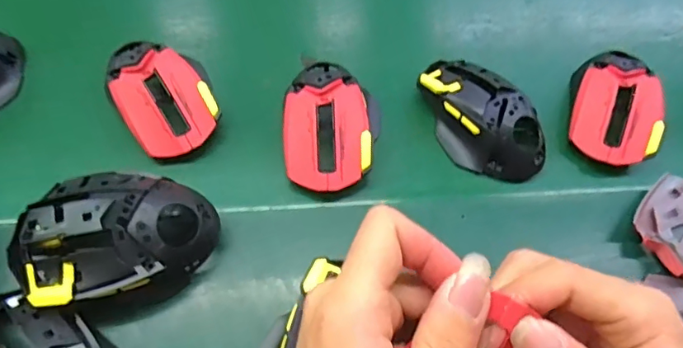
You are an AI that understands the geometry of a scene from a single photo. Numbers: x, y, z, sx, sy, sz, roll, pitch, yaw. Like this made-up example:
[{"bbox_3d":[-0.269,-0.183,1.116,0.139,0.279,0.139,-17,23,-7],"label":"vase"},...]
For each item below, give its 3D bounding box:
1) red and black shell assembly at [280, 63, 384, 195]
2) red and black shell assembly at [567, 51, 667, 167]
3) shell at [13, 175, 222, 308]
[{"bbox_3d":[-0.009,-0.039,0.411,0.069,0.049,0.110,-5,53,-3],"label":"red and black shell assembly"},{"bbox_3d":[0.220,-0.053,0.436,0.076,0.049,0.107,22,57,16],"label":"red and black shell assembly"},{"bbox_3d":[-0.141,0.035,0.343,0.113,0.067,0.088,-15,55,-10],"label":"shell"}]

